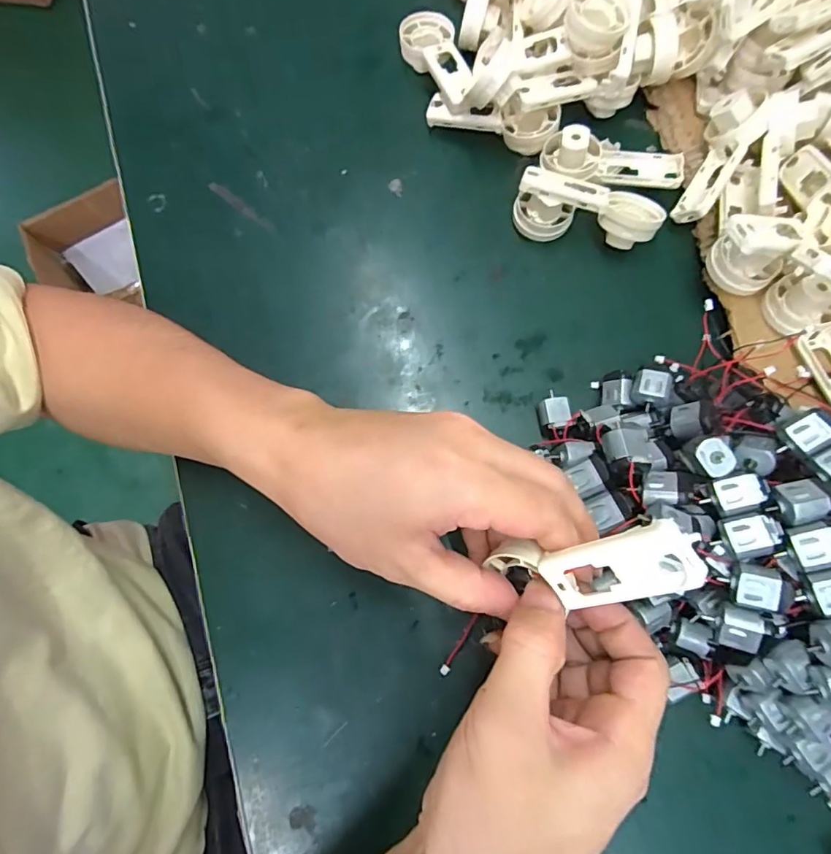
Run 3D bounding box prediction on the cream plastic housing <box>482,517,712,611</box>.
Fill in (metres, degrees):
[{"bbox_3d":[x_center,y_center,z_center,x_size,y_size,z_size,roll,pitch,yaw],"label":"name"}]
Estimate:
[{"bbox_3d":[0.064,0.055,0.197,0.015,0.084,0.026,9,69,-40],"label":"cream plastic housing"}]

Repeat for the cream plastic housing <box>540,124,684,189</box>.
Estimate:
[{"bbox_3d":[0.134,-0.184,0.345,0.093,0.026,0.037,5,74,2],"label":"cream plastic housing"}]

